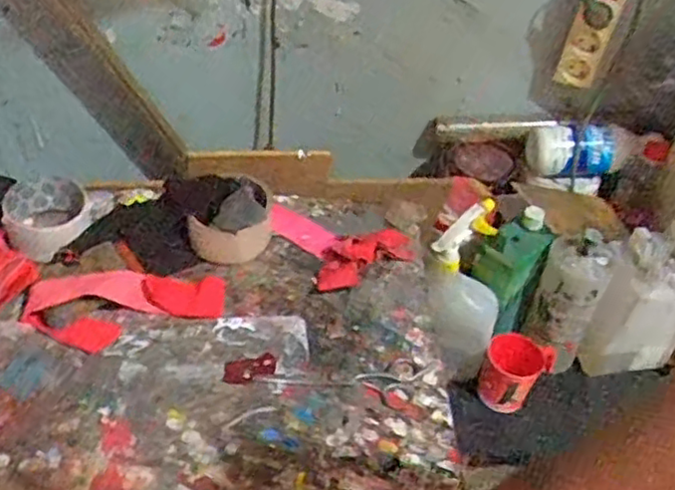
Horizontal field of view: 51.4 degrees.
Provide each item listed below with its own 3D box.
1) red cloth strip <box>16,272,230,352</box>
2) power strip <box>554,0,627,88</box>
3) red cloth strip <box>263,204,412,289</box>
[{"bbox_3d":[-0.202,0.054,0.674,0.182,0.023,0.068,-9,47,-13],"label":"red cloth strip"},{"bbox_3d":[0.320,-0.268,0.878,0.052,0.221,0.031,16,73,11],"label":"power strip"},{"bbox_3d":[-0.002,-0.015,0.759,0.106,0.022,0.141,-24,52,-26],"label":"red cloth strip"}]

